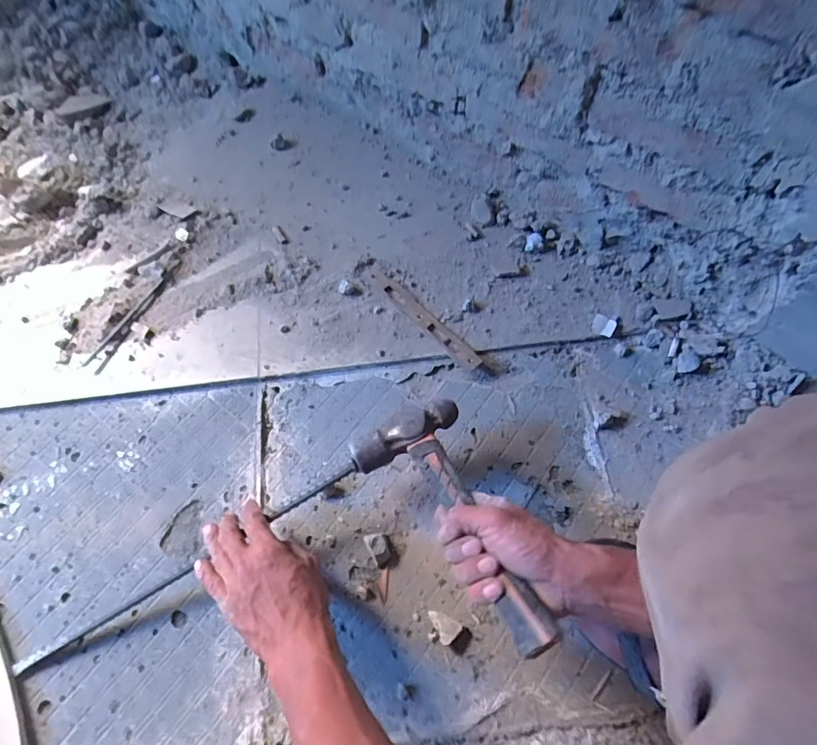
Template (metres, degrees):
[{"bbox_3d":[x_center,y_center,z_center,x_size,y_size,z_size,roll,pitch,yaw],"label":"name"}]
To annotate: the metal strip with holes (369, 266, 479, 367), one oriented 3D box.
[{"bbox_3d":[0.017,-0.073,0.653,0.026,0.004,0.194,-41,71,-16],"label":"metal strip with holes"}]

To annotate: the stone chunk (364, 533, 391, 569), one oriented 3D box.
[{"bbox_3d":[-0.030,0.190,0.538,0.024,0.018,0.036,-27,68,-11],"label":"stone chunk"}]

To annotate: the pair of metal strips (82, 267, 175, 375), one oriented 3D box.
[{"bbox_3d":[-0.365,-0.074,0.658,0.025,0.004,0.168,25,68,11],"label":"pair of metal strips"}]

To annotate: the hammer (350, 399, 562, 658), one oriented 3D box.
[{"bbox_3d":[0.041,0.126,0.451,0.111,0.030,0.256,-26,50,-11],"label":"hammer"}]

